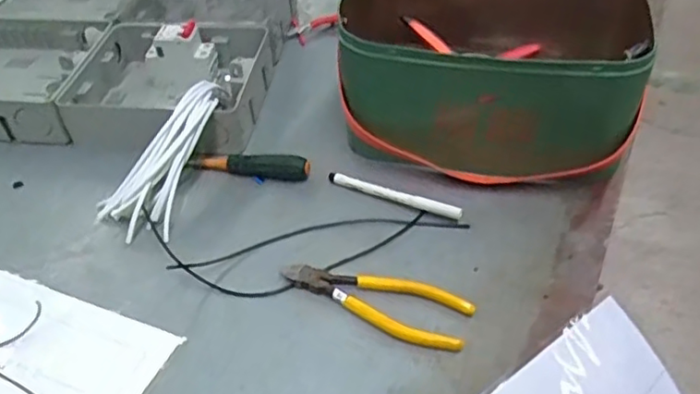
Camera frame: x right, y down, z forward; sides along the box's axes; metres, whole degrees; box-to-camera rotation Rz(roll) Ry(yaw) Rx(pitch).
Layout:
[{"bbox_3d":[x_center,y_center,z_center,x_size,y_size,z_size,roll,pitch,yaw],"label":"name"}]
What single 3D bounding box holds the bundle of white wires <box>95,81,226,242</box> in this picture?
[{"bbox_3d":[-0.183,-0.044,0.614,0.084,0.048,0.192,16,65,17],"label":"bundle of white wires"}]

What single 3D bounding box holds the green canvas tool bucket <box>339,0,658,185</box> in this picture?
[{"bbox_3d":[0.147,-0.150,0.662,0.305,0.132,0.254,10,45,12],"label":"green canvas tool bucket"}]

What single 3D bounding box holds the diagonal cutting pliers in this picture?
[{"bbox_3d":[0.019,0.083,0.511,0.162,0.010,0.051,17,47,18],"label":"diagonal cutting pliers"}]

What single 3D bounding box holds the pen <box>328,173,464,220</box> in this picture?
[{"bbox_3d":[0.042,-0.002,0.596,0.141,0.015,0.010,19,47,20],"label":"pen"}]

